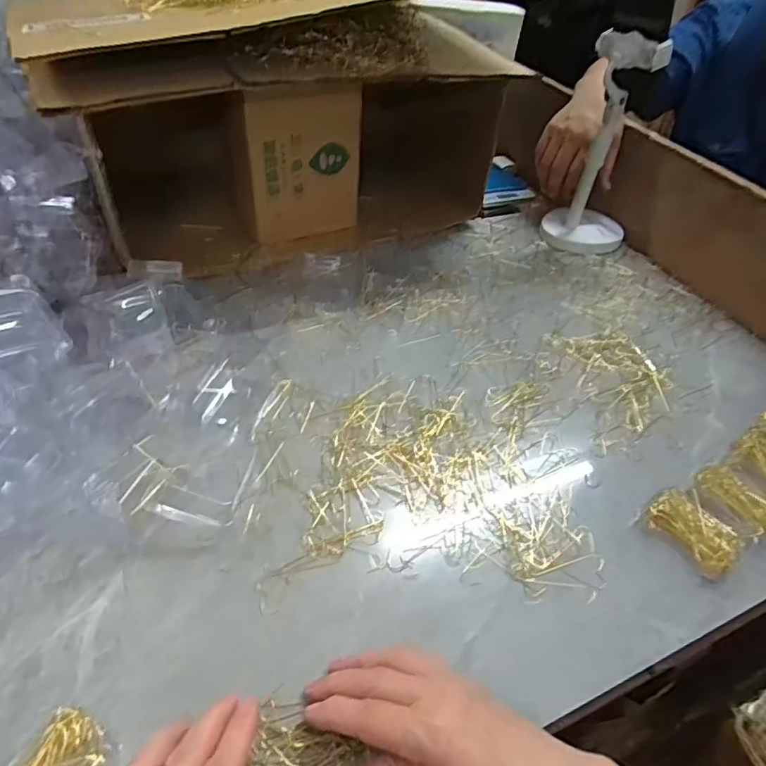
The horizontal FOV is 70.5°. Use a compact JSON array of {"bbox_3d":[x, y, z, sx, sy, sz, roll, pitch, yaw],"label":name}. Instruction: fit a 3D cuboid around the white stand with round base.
[{"bbox_3d":[0.314,-0.322,0.746,0.118,0.263,0.117,23,45,16],"label":"white stand with round base"}]

